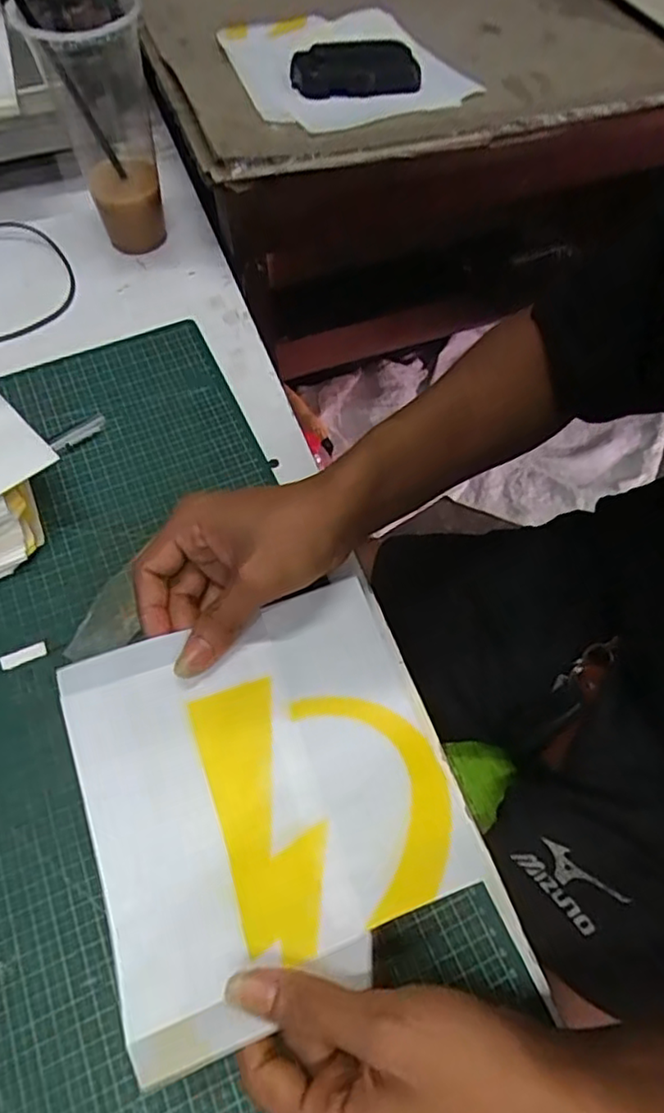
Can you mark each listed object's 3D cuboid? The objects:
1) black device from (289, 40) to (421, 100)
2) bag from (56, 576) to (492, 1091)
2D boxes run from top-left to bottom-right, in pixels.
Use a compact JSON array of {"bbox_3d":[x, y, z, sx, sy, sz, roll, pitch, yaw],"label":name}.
[{"bbox_3d":[0.017,-0.416,0.557,0.105,0.018,0.061,-10,62,-5],"label":"black device"},{"bbox_3d":[-0.033,0.114,0.325,0.173,0.027,0.179,-19,64,-10],"label":"bag"}]

